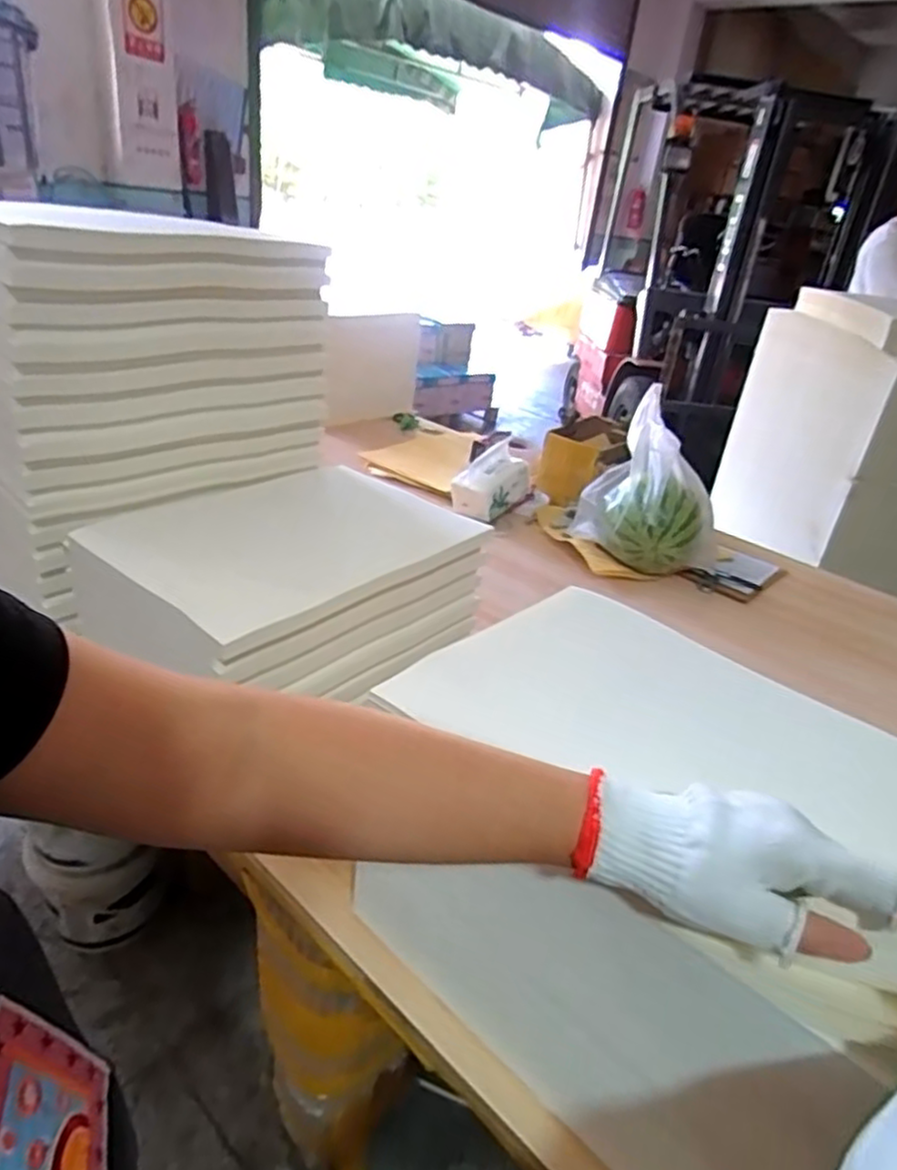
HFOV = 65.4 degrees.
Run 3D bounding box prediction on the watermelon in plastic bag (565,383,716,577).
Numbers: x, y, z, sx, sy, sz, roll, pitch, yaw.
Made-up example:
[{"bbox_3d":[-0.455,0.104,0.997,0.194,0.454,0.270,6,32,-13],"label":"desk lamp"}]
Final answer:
[{"bbox_3d":[0.387,-0.172,1.305,0.258,0.246,0.285,17,30,16],"label":"watermelon in plastic bag"}]

